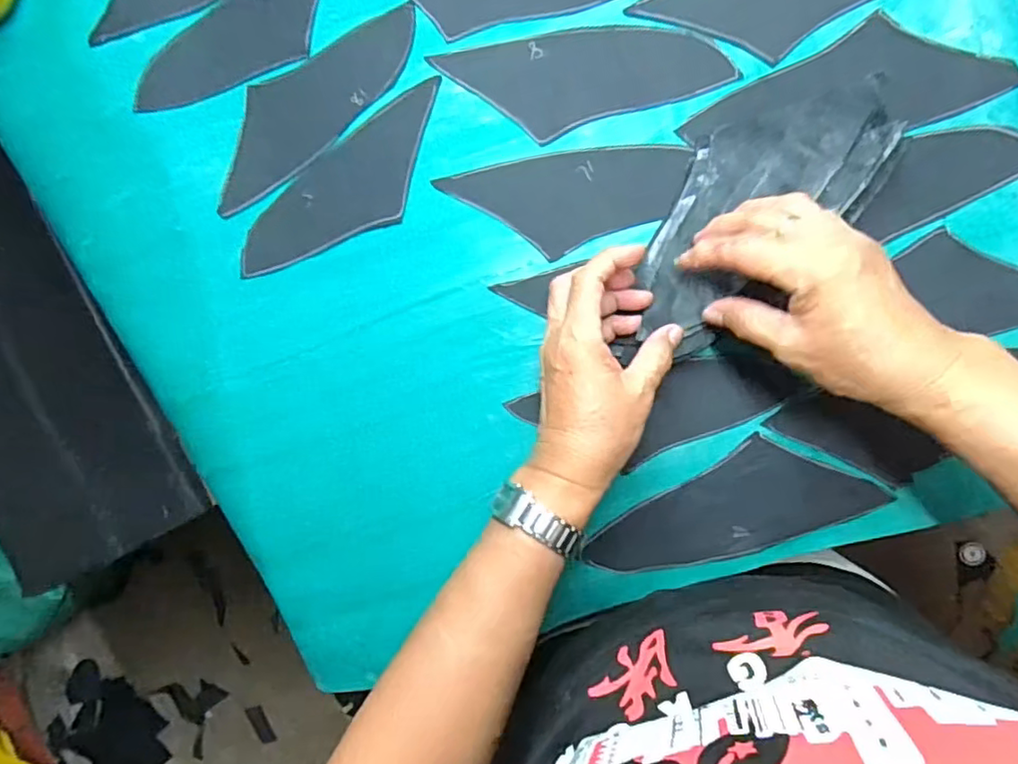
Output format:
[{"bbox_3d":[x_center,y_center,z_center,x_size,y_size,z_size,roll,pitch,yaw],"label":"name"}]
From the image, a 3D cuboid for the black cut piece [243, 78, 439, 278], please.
[{"bbox_3d":[-0.119,-0.137,0.442,0.182,0.010,0.064,-33,90,10],"label":"black cut piece"}]

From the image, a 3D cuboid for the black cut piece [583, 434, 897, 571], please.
[{"bbox_3d":[0.148,0.089,0.422,0.189,0.011,0.068,-21,92,9],"label":"black cut piece"}]

